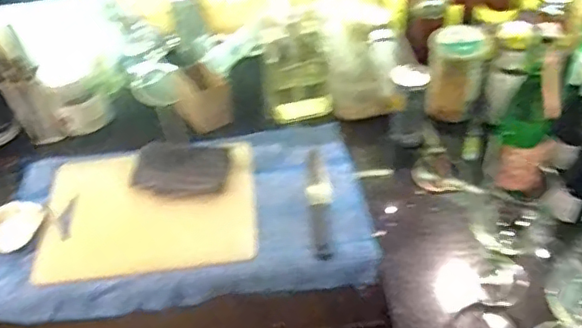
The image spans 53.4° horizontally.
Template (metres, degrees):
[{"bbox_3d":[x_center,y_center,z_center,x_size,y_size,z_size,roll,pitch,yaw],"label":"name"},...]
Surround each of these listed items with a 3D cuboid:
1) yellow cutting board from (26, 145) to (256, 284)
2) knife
[{"bbox_3d":[-0.237,0.073,0.960,0.346,0.017,0.239,-7,48,1],"label":"yellow cutting board"},{"bbox_3d":[0.047,0.056,0.956,0.040,0.007,0.233,-5,48,3],"label":"knife"}]

